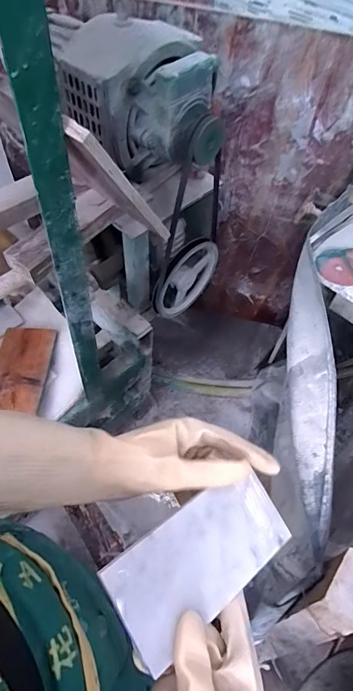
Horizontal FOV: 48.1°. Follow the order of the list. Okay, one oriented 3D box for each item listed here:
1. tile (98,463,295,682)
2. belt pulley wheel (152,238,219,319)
[{"bbox_3d":[0.023,0.161,0.306,0.150,0.006,0.075,-24,80,-33],"label":"tile"},{"bbox_3d":[0.025,-0.161,0.963,0.194,0.219,0.023,-35,65,-23],"label":"belt pulley wheel"}]

